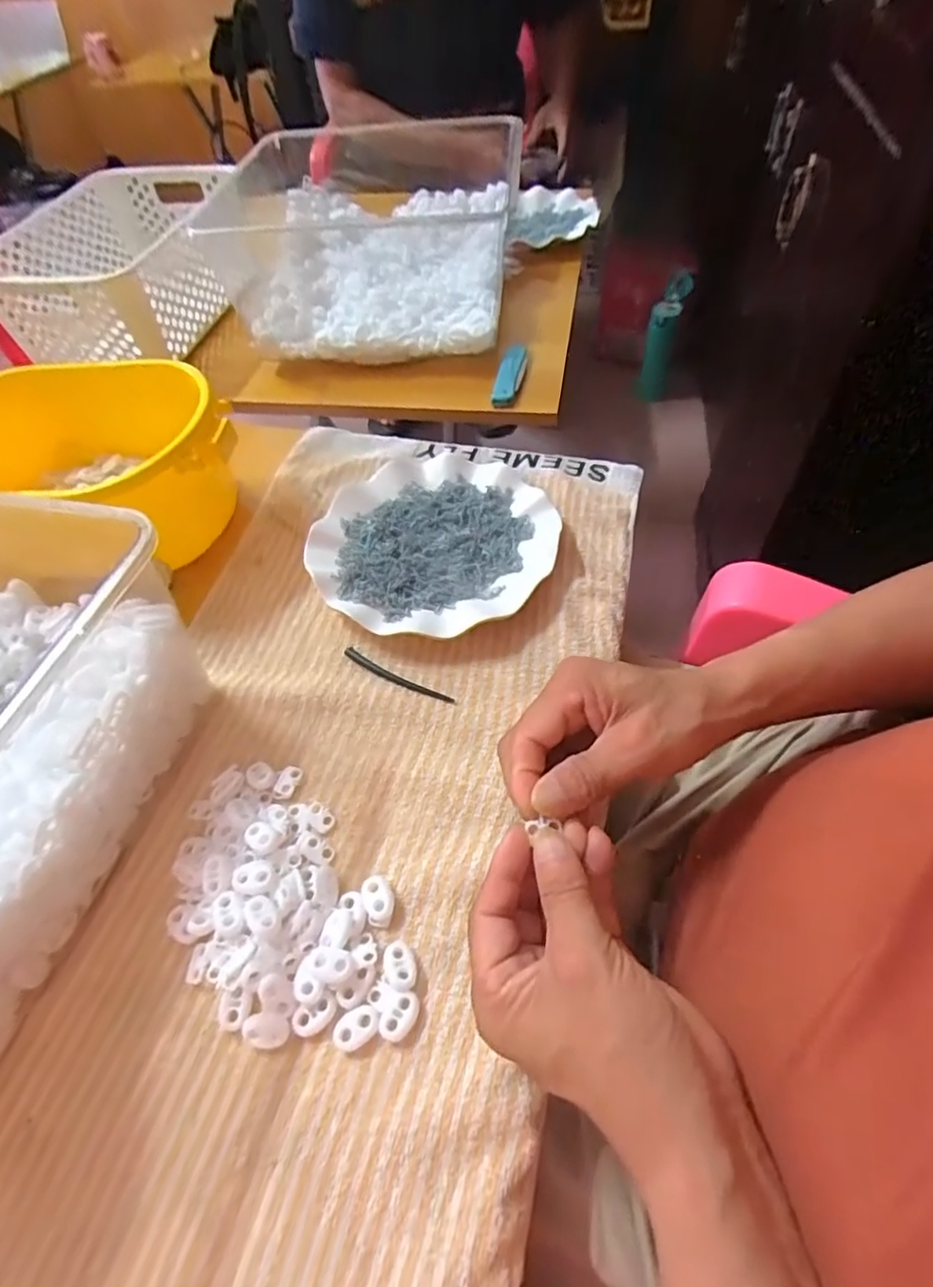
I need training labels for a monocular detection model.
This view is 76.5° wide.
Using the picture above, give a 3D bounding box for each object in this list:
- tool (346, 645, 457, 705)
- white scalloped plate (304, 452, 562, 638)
[{"bbox_3d":[-0.048,0.023,0.400,0.086,0.004,0.009,24,60,21],"label":"tool"},{"bbox_3d":[-0.025,-0.079,0.453,0.173,0.019,0.180,-3,54,4],"label":"white scalloped plate"}]

